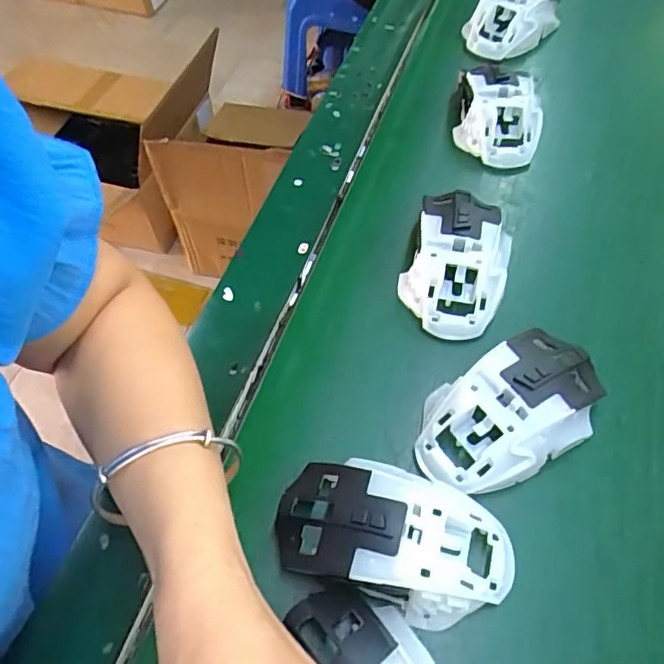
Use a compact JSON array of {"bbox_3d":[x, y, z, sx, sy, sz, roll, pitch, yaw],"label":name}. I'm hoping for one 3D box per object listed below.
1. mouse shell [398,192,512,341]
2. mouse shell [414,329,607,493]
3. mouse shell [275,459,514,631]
[{"bbox_3d":[0.083,-0.051,0.376,0.063,0.038,0.110,15,59,10],"label":"mouse shell"},{"bbox_3d":[0.100,0.043,0.318,0.110,0.037,0.063,-26,61,-15],"label":"mouse shell"},{"bbox_3d":[0.031,0.101,0.281,0.114,0.036,0.060,13,59,9],"label":"mouse shell"}]

